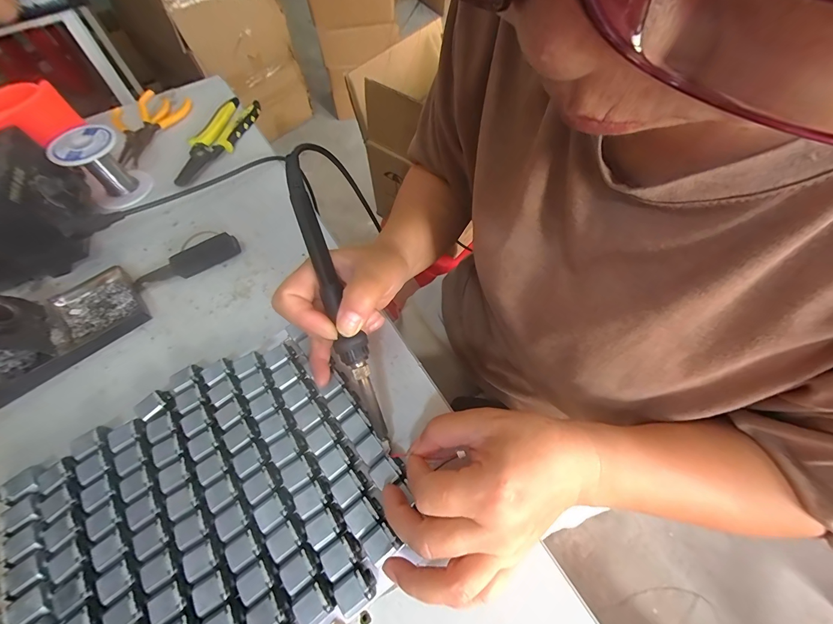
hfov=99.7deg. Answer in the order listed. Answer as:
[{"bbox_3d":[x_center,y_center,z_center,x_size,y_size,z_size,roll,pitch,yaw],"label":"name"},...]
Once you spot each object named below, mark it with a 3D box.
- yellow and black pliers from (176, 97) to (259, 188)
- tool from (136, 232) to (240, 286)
[{"bbox_3d":[-0.253,-0.221,0.450,0.047,0.022,0.162,12,62,9],"label":"yellow and black pliers"},{"bbox_3d":[-0.228,-0.052,0.349,0.099,0.022,0.020,-23,61,-13],"label":"tool"}]

